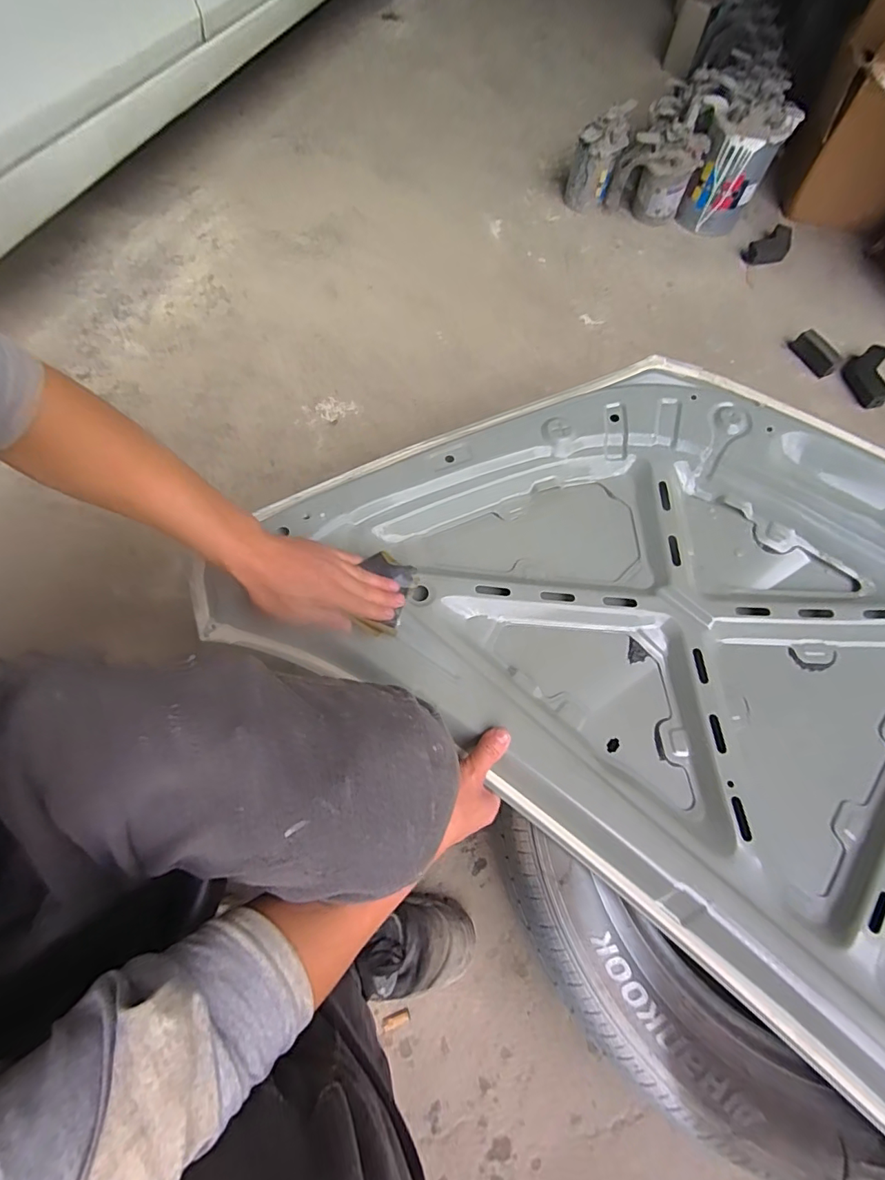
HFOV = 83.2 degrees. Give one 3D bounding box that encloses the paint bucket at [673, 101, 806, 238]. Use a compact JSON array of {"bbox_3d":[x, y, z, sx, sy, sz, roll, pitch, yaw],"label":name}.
[{"bbox_3d":[0.674,-0.976,1.169,0.149,0.209,0.149,1,65,-2],"label":"paint bucket"}]

